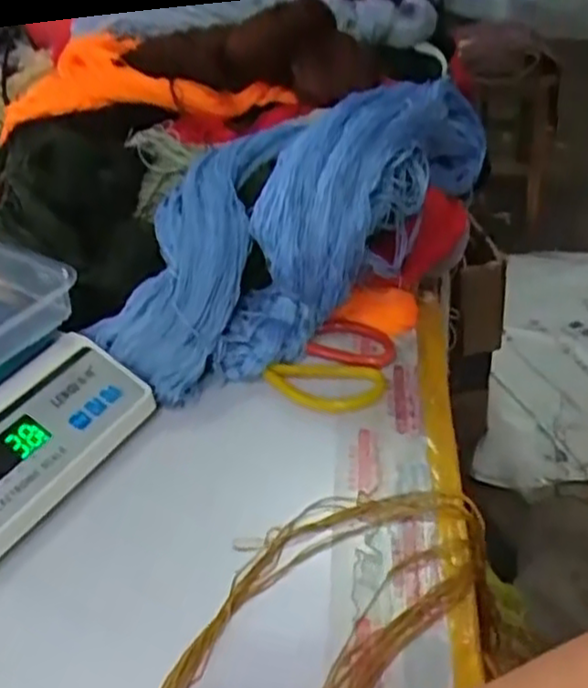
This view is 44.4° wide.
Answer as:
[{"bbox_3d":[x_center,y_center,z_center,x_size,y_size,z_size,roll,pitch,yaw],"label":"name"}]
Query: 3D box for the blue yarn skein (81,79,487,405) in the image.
[{"bbox_3d":[0.003,-0.106,0.623,0.369,0.130,0.148,-40,44,-3],"label":"blue yarn skein"}]

